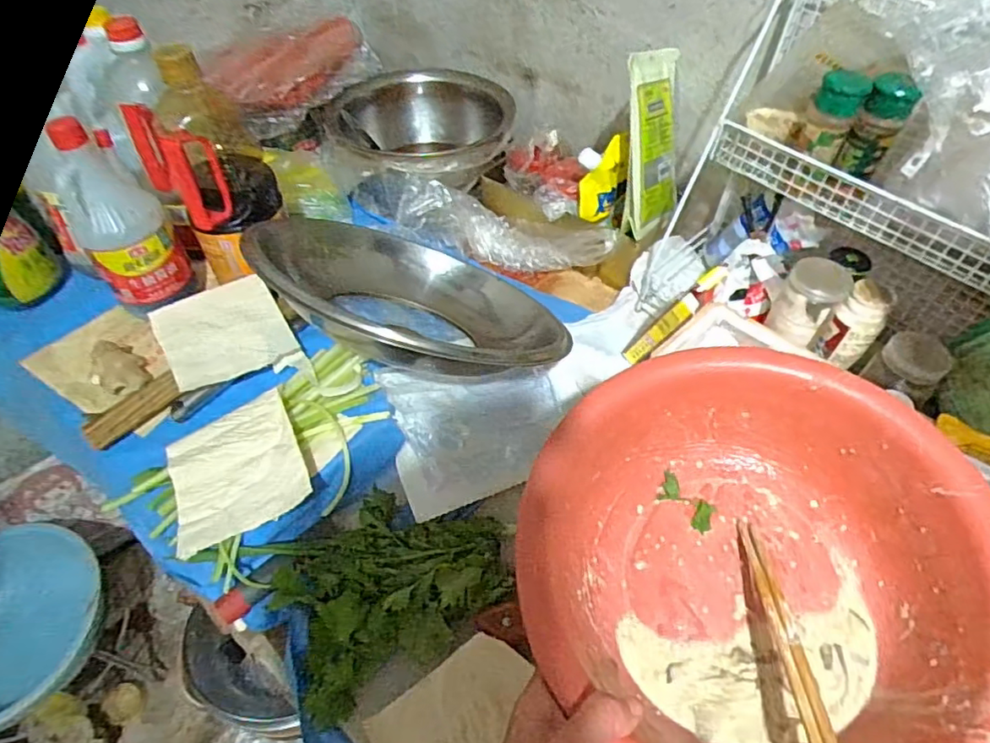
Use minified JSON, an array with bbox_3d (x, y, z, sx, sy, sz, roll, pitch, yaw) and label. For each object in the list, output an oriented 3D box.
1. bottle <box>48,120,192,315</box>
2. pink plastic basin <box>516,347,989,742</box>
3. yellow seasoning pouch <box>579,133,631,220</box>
[{"bbox_3d":[-0.384,-0.153,0.596,0.080,0.186,0.064,-26,31,-19],"label":"bottle"},{"bbox_3d":[0.153,0.130,0.367,0.263,0.115,0.245,0,50,1],"label":"pink plastic basin"},{"bbox_3d":[0.133,-0.235,0.721,0.061,0.093,0.027,-23,54,-17],"label":"yellow seasoning pouch"}]

